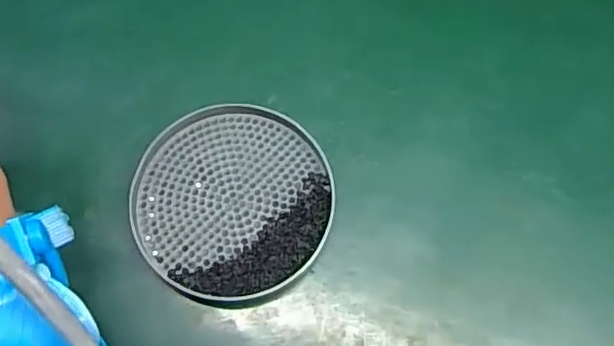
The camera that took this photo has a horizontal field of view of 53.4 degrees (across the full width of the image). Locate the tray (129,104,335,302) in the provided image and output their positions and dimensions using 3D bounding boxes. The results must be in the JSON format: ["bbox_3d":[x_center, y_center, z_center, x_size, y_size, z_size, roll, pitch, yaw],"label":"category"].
[{"bbox_3d":[-0.044,0.016,0.354,0.112,0.013,0.112,1,70,-2],"label":"tray"}]

